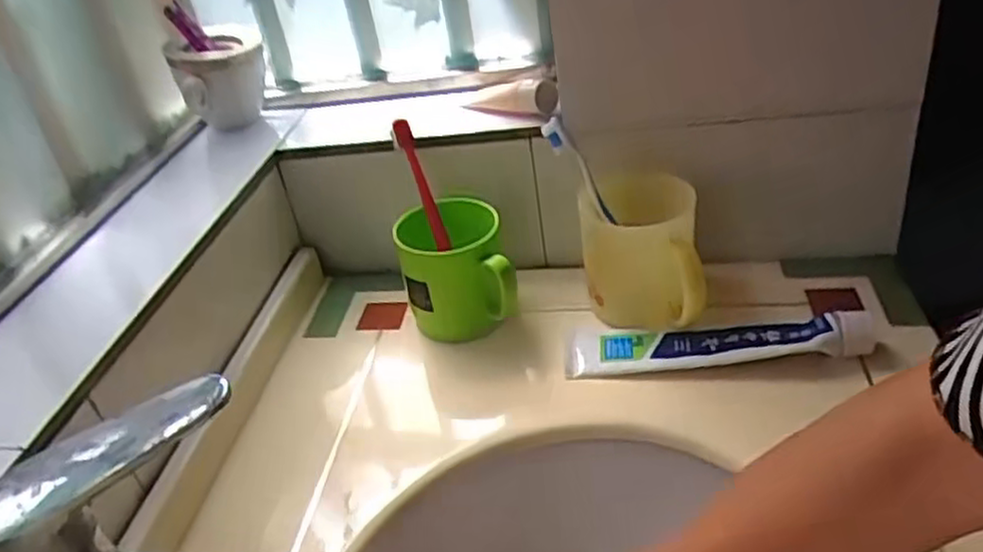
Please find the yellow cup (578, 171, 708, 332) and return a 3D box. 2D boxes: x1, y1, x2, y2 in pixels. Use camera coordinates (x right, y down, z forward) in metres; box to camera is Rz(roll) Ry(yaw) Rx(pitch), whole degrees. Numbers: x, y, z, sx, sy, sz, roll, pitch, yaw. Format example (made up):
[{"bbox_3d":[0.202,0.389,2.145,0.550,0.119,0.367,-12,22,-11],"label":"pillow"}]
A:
[{"bbox_3d":[0.115,-0.011,0.581,0.085,0.112,0.075,-7,34,8],"label":"yellow cup"}]

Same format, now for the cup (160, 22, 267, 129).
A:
[{"bbox_3d":[-0.247,-0.179,0.695,0.083,0.076,0.079,-21,35,-13],"label":"cup"}]

